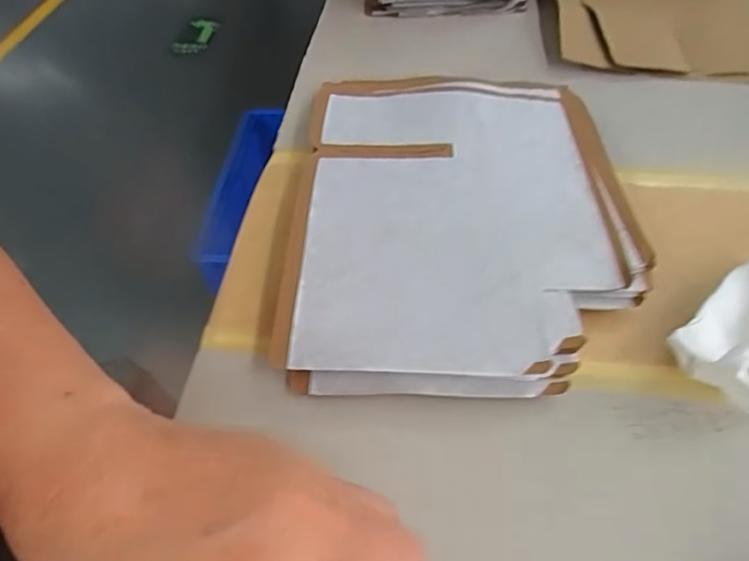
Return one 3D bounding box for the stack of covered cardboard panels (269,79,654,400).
[{"bbox_3d":[0.053,-0.048,0.360,0.207,0.028,0.265,1,50,2],"label":"stack of covered cardboard panels"}]

